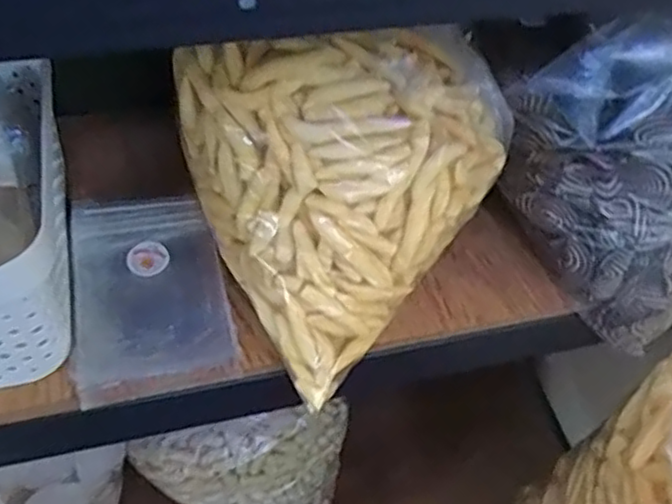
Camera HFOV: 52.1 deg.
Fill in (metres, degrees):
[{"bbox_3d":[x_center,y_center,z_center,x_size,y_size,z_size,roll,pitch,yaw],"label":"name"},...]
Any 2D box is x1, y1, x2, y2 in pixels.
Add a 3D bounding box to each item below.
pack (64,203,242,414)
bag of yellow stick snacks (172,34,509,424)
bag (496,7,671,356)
[{"bbox_3d":[-0.133,0.025,0.484,0.102,0.020,0.161,-10,50,-13],"label":"pack"},{"bbox_3d":[0.019,-0.052,0.456,0.190,0.163,0.164,-25,55,-24],"label":"bag of yellow stick snacks"},{"bbox_3d":[0.211,-0.057,0.482,0.152,0.182,0.120,37,56,25],"label":"bag"}]

